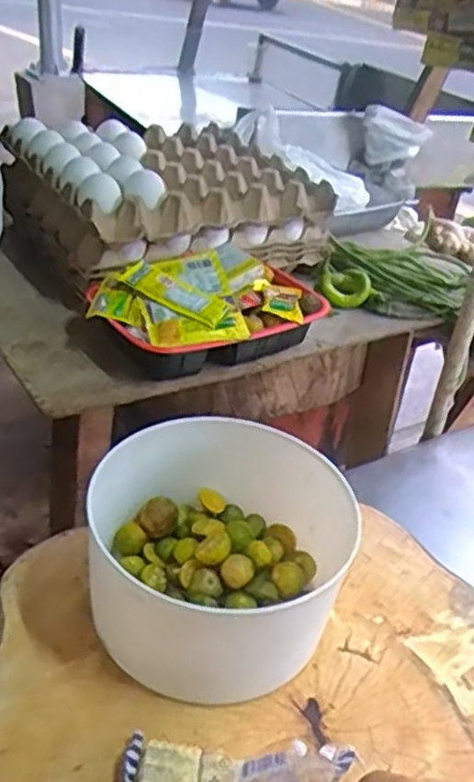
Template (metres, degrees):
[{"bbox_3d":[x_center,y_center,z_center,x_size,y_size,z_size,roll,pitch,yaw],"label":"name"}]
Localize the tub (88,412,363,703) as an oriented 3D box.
[{"bbox_3d":[-0.011,0.103,0.473,0.155,0.100,0.150,4,34,-3],"label":"tub"}]

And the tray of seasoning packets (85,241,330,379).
[{"bbox_3d":[-0.022,-0.079,0.677,0.214,0.067,0.123,-20,42,-32],"label":"tray of seasoning packets"}]

